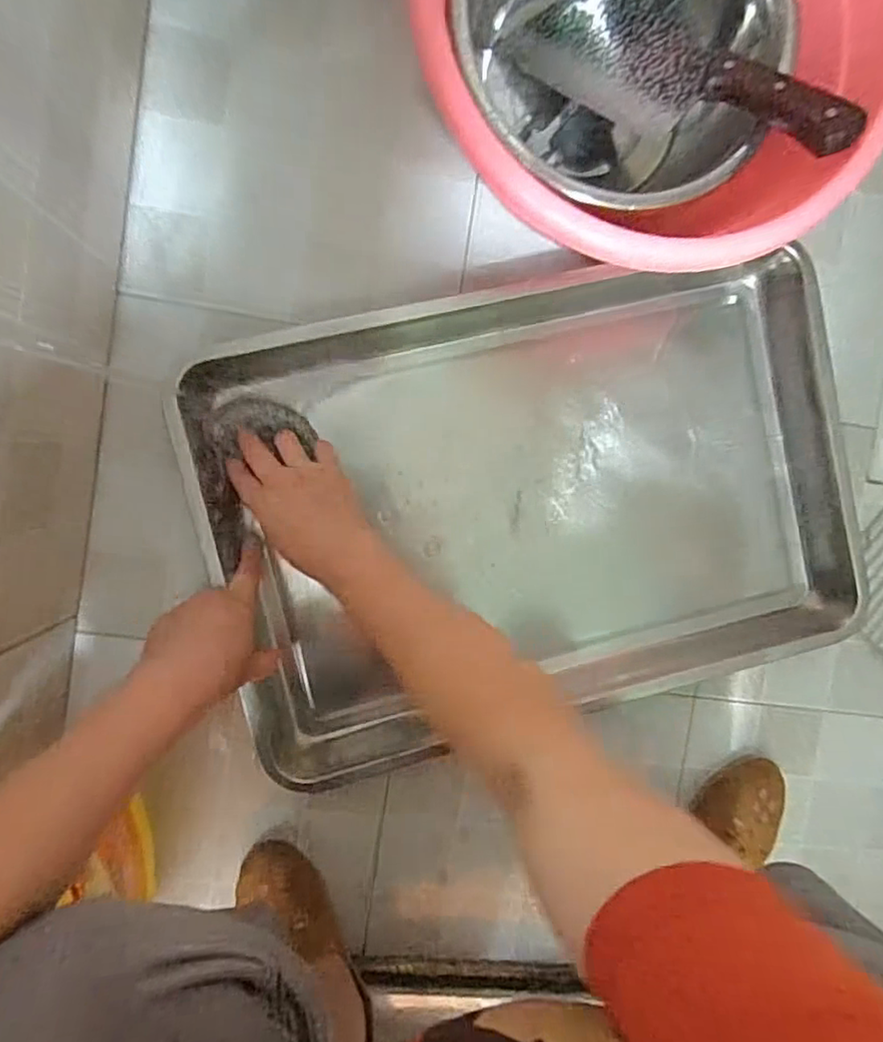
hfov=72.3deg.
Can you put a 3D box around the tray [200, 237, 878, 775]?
[{"bbox_3d":[0.091,-0.018,0.565,0.568,0.065,0.382,-15,96,-7],"label":"tray"}]

